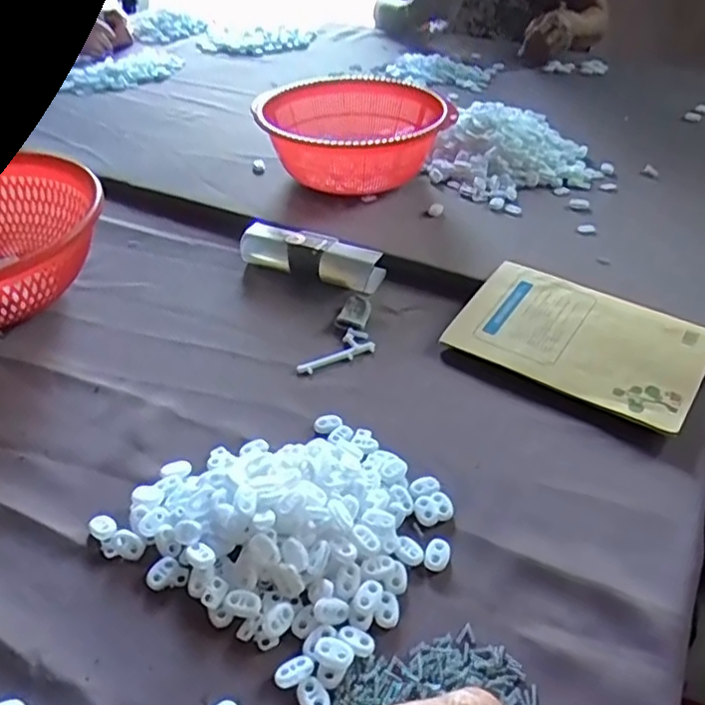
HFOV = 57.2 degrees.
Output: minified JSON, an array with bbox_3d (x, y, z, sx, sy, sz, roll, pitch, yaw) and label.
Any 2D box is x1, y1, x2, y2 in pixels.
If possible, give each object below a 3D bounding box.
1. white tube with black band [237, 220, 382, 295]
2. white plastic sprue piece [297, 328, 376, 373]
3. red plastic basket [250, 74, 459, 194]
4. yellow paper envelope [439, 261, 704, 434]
[{"bbox_3d":[-0.044,-0.102,0.685,0.155,0.035,0.047,16,43,20],"label":"white tube with black band"},{"bbox_3d":[-0.018,-0.002,0.588,0.077,0.008,0.033,-18,43,-20],"label":"white plastic sprue piece"},{"bbox_3d":[0.008,-0.254,0.805,0.218,0.103,0.205,-2,40,-1],"label":"red plastic basket"},{"bbox_3d":[0.200,-0.014,0.571,0.202,0.009,0.132,24,53,27],"label":"yellow paper envelope"}]

